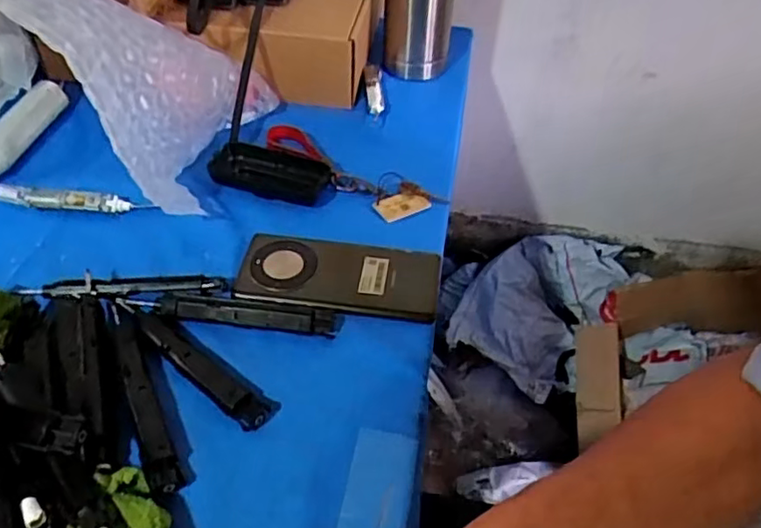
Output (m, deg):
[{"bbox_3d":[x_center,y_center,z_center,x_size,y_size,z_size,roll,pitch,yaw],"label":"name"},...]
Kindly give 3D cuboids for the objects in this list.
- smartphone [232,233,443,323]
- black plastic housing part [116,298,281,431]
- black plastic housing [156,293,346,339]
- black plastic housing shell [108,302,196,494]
[{"bbox_3d":[-0.034,0.008,0.517,0.163,0.010,0.078,6,45,3],"label":"smartphone"},{"bbox_3d":[-0.139,0.068,0.450,0.154,0.011,0.028,28,50,24],"label":"black plastic housing part"},{"bbox_3d":[-0.100,0.037,0.482,0.138,0.012,0.022,5,45,3],"label":"black plastic housing"},{"bbox_3d":[-0.165,0.083,0.430,0.024,0.010,0.160,-20,49,-21],"label":"black plastic housing shell"}]

